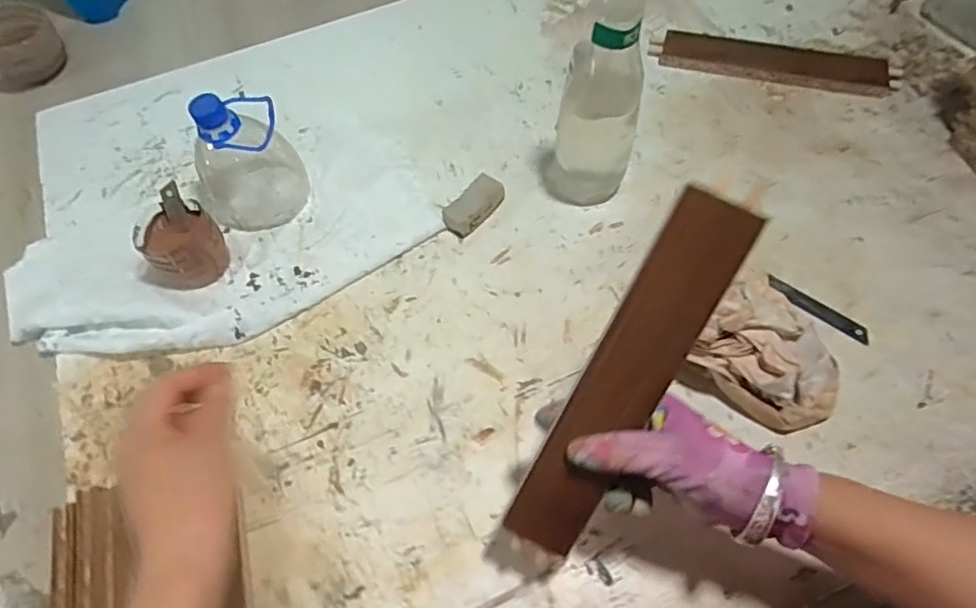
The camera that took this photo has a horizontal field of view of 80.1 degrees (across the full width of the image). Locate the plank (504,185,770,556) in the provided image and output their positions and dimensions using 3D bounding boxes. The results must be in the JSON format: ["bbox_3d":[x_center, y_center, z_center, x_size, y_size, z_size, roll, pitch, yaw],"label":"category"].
[{"bbox_3d":[0.085,0.050,0.364,0.049,0.005,0.249,28,105,10],"label":"plank"}]

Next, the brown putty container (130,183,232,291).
[{"bbox_3d":[-0.297,-0.060,0.563,0.076,0.065,0.071,-2,60,3],"label":"brown putty container"}]

